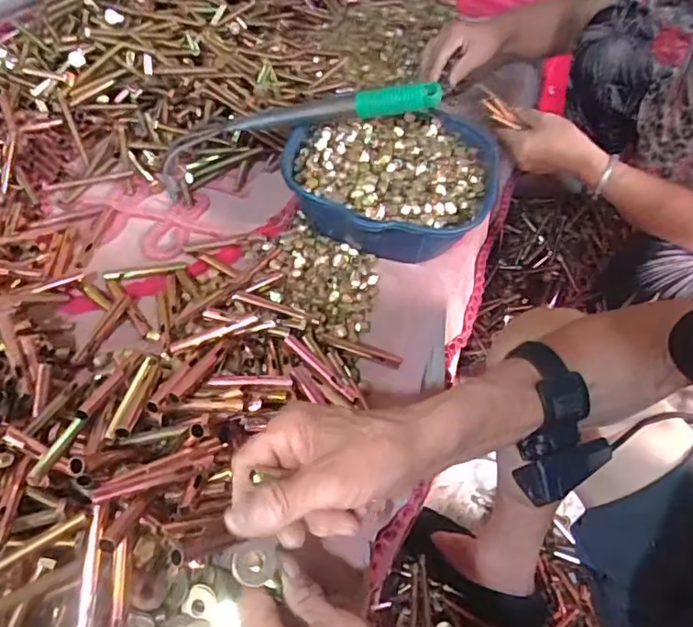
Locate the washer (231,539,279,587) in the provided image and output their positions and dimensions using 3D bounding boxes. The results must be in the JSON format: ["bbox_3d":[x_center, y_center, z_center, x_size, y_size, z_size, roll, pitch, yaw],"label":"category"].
[{"bbox_3d":[-0.053,0.146,0.329,0.026,0.004,0.023,3,58,-14],"label":"washer"}]

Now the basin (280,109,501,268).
[{"bbox_3d":[0.050,-0.150,0.643,0.228,0.080,0.223,1,50,-2],"label":"basin"}]

